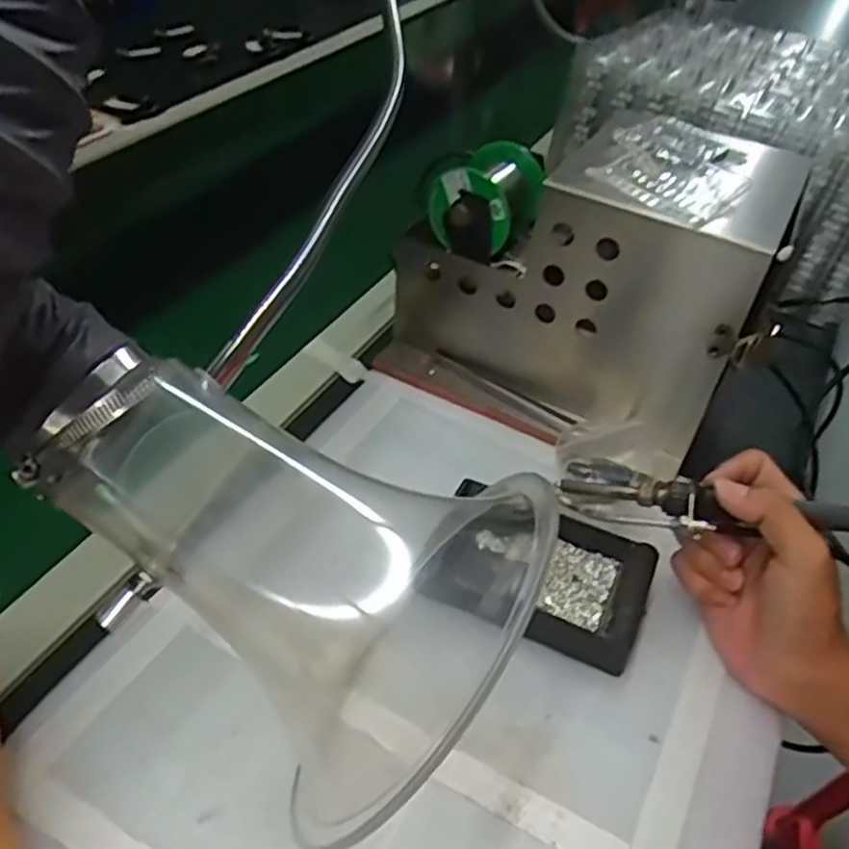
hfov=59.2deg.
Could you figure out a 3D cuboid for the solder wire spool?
[{"bbox_3d":[0.047,-0.168,0.546,0.061,0.055,0.078,25,47,21],"label":"solder wire spool"}]

